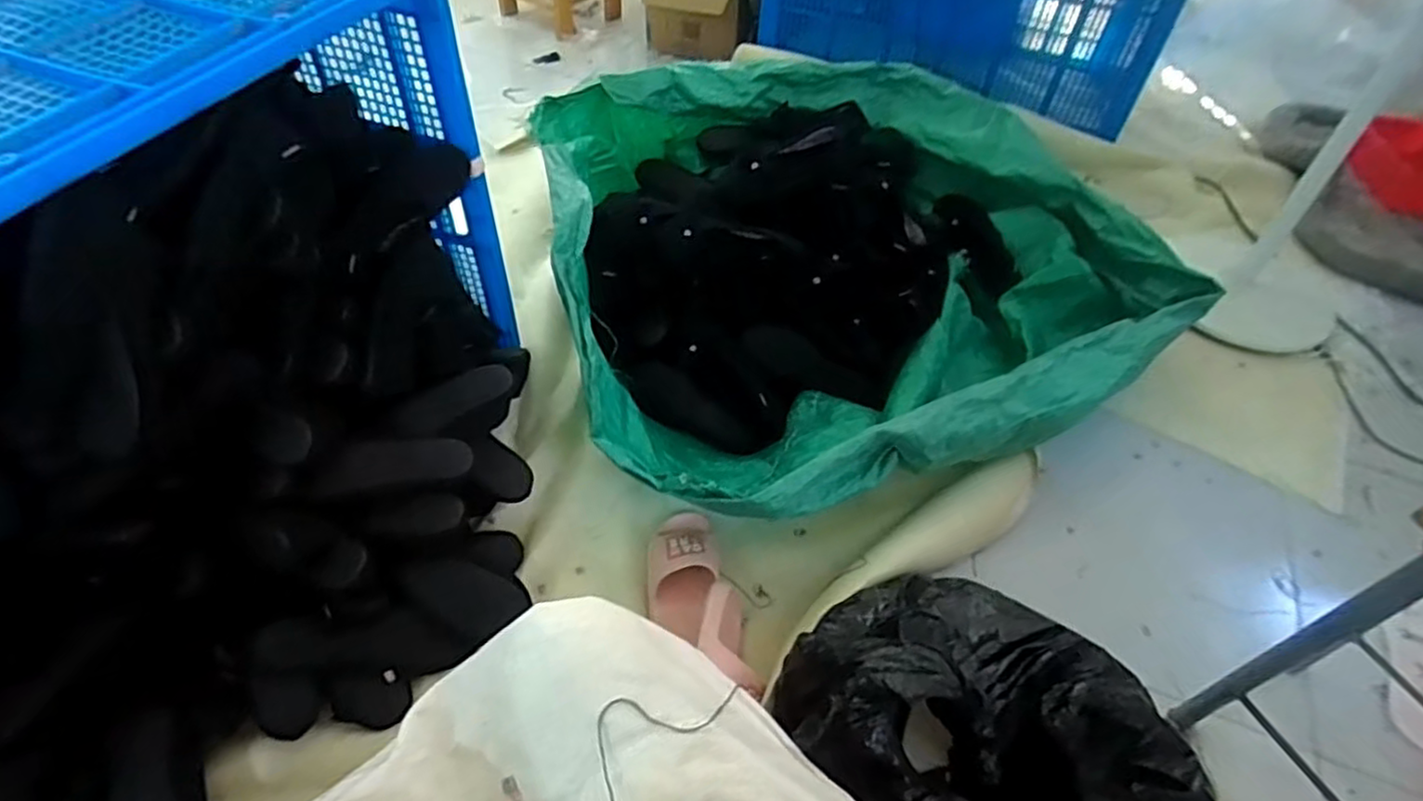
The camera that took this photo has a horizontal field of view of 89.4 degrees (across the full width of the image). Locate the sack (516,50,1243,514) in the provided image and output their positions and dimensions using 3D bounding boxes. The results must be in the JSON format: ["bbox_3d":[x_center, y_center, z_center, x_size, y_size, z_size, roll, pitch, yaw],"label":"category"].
[{"bbox_3d":[0.240,-0.334,1.374,1.173,0.340,1.027,-20,54,-20],"label":"sack"}]

